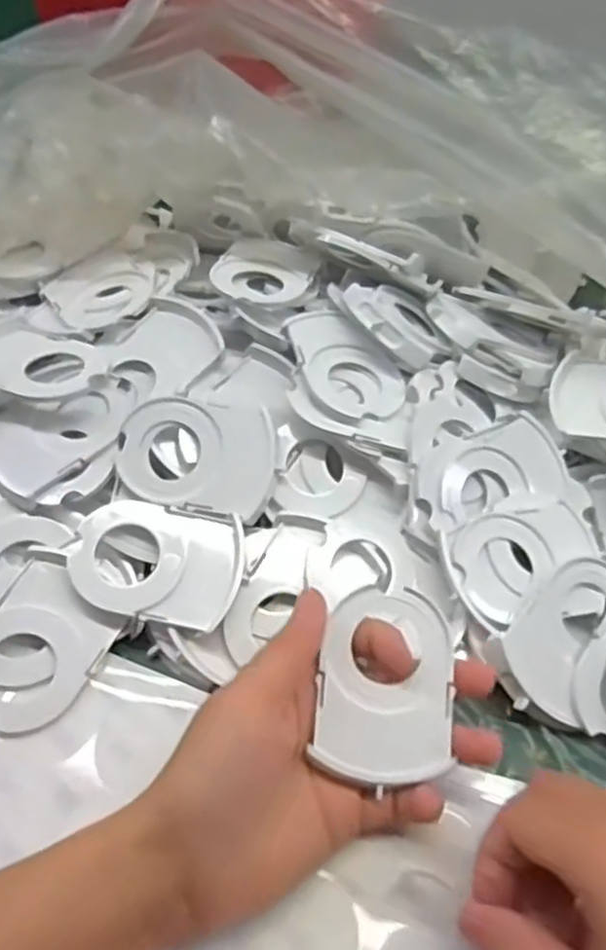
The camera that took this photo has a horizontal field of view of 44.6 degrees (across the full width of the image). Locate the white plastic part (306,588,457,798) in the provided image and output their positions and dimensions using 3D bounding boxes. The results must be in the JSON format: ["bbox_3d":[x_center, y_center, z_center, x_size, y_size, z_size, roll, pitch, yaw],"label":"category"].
[{"bbox_3d":[0.033,0.085,0.300,0.053,0.005,0.073,3,74,-3],"label":"white plastic part"}]

